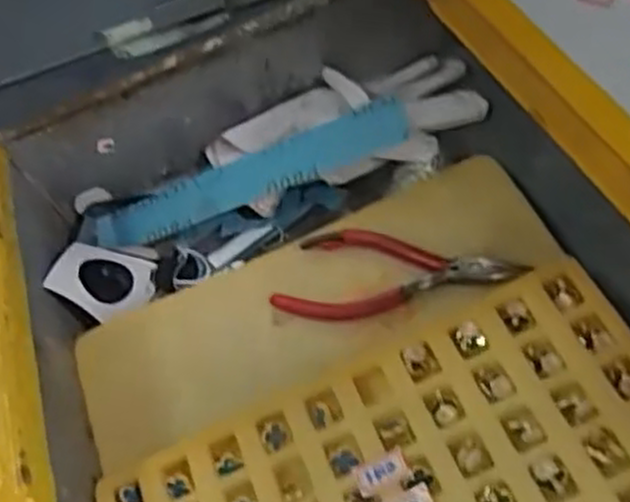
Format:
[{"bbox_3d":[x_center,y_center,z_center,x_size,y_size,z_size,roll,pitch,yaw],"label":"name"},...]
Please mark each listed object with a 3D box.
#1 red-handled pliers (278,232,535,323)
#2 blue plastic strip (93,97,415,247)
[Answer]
[{"bbox_3d":[0.042,0.011,0.422,0.128,0.011,0.051,-6,49,16],"label":"red-handled pliers"},{"bbox_3d":[-0.043,-0.040,0.480,0.208,0.015,0.031,-19,47,20],"label":"blue plastic strip"}]

